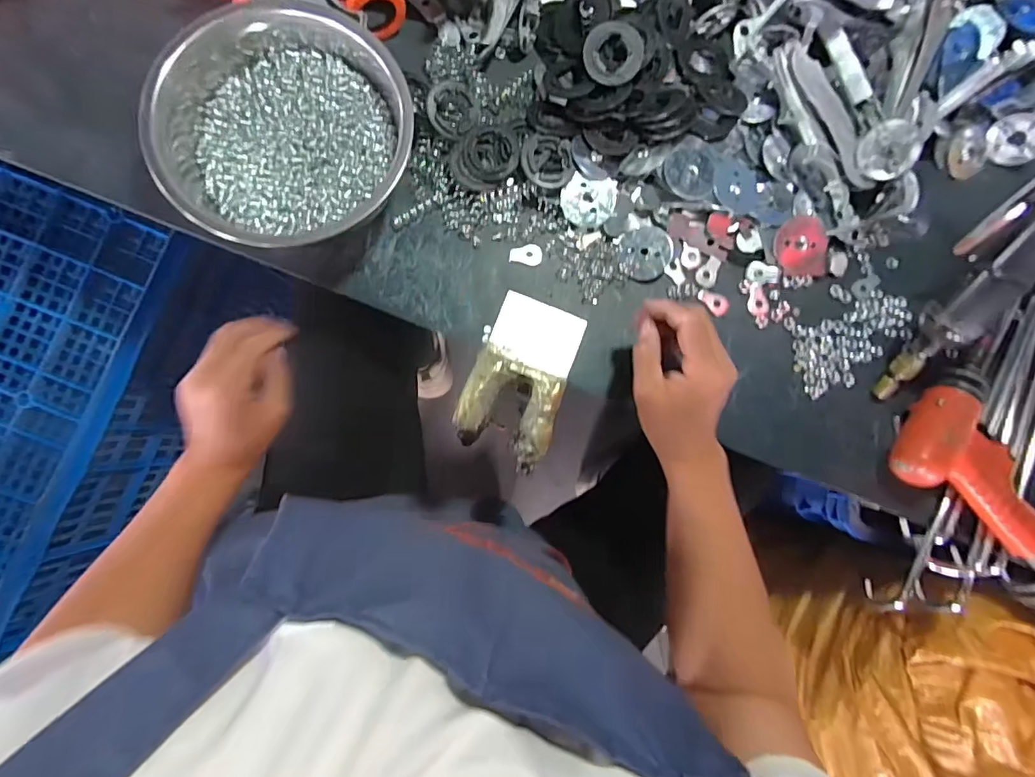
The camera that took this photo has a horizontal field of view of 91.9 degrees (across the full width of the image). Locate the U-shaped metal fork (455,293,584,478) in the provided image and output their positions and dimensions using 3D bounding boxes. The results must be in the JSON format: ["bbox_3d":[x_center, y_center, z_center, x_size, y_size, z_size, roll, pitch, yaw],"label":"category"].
[{"bbox_3d":[0.003,-0.010,0.414,0.076,0.034,0.134,21,84,-2],"label":"U-shaped metal fork"}]

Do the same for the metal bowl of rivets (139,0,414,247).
[{"bbox_3d":[-0.179,-0.203,0.397,0.185,0.078,0.168,-10,86,-5],"label":"metal bowl of rivets"}]

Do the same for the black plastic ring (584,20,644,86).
[{"bbox_3d":[0.080,-0.279,0.417,0.049,0.007,0.049,0,98,0],"label":"black plastic ring"}]

